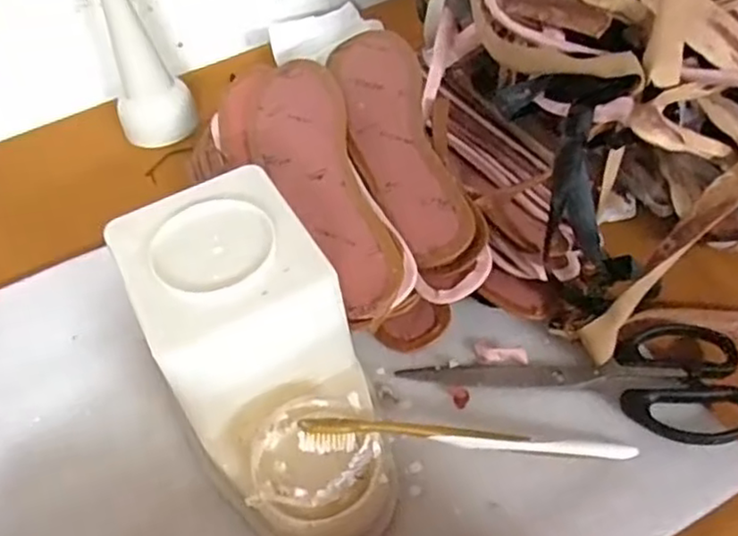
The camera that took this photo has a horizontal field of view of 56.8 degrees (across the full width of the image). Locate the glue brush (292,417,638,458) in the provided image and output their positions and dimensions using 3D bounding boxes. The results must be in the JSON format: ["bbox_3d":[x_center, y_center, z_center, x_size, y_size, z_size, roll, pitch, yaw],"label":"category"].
[{"bbox_3d":[0.056,0.095,0.371,0.185,0.014,0.016,6,50,-10],"label":"glue brush"}]

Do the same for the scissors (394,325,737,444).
[{"bbox_3d":[0.123,0.062,0.415,0.193,0.011,0.073,3,51,8],"label":"scissors"}]

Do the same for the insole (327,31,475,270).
[{"bbox_3d":[0.020,-0.097,0.487,0.060,0.007,0.232,-24,52,10],"label":"insole"}]

